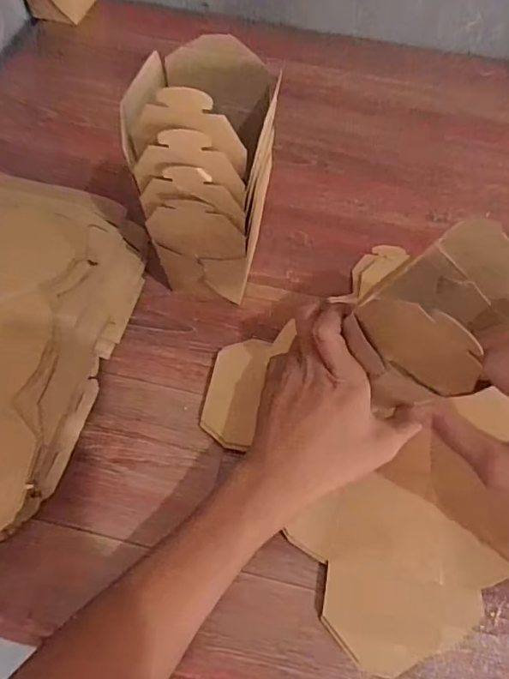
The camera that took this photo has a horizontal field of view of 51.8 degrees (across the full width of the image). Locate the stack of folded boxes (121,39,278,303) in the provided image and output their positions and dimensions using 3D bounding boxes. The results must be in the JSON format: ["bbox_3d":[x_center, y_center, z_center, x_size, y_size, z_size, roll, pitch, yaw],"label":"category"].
[{"bbox_3d":[-0.039,-0.123,0.412,0.097,0.240,0.084,1,59,-2],"label":"stack of folded boxes"}]

